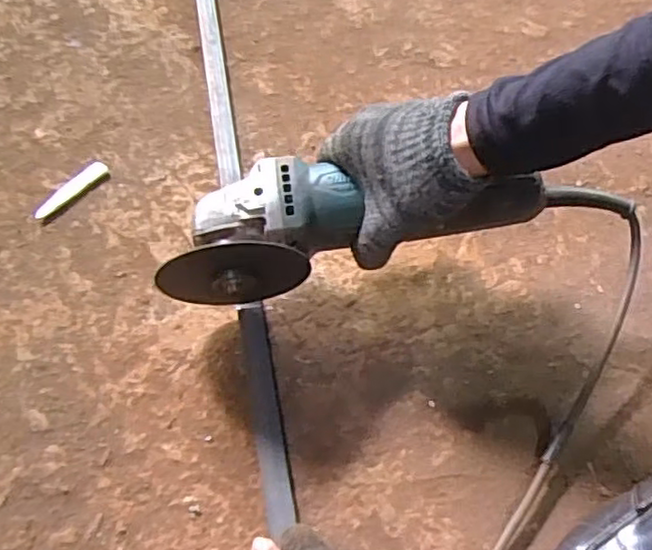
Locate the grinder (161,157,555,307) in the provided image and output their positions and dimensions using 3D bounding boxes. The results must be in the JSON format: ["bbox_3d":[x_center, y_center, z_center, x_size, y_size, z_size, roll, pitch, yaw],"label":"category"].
[{"bbox_3d":[0.016,-0.034,0.481,0.259,0.091,0.070,-9,59,-6],"label":"grinder"}]

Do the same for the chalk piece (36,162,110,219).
[{"bbox_3d":[-0.212,-0.071,0.561,0.014,0.008,0.071,36,62,17],"label":"chalk piece"}]

